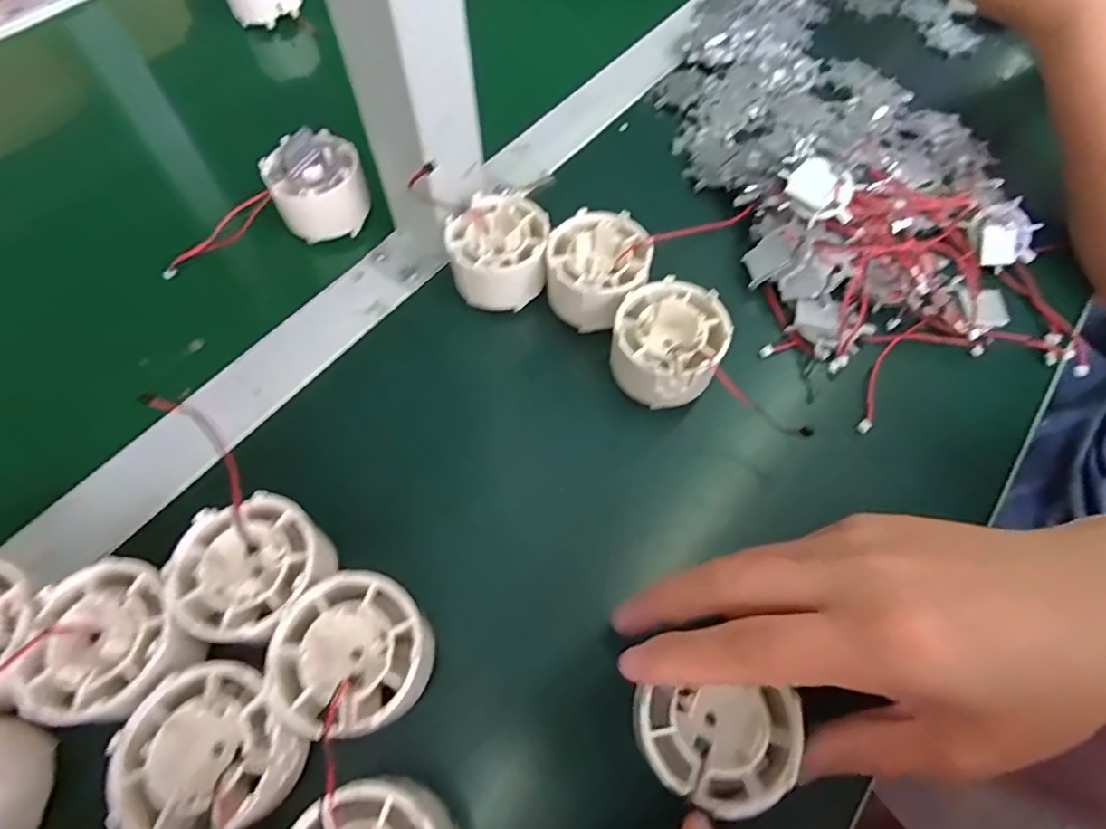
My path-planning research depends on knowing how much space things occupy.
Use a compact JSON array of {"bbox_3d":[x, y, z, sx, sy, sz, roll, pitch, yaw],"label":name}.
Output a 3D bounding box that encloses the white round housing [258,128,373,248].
[{"bbox_3d":[-0.136,-0.133,0.336,0.052,0.042,0.052,0,62,0],"label":"white round housing"}]

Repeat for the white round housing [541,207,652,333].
[{"bbox_3d":[0.023,-0.073,0.298,0.050,0.034,0.054,0,62,0],"label":"white round housing"}]

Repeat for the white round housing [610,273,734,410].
[{"bbox_3d":[0.055,-0.033,0.276,0.050,0.035,0.054,0,62,0],"label":"white round housing"}]

